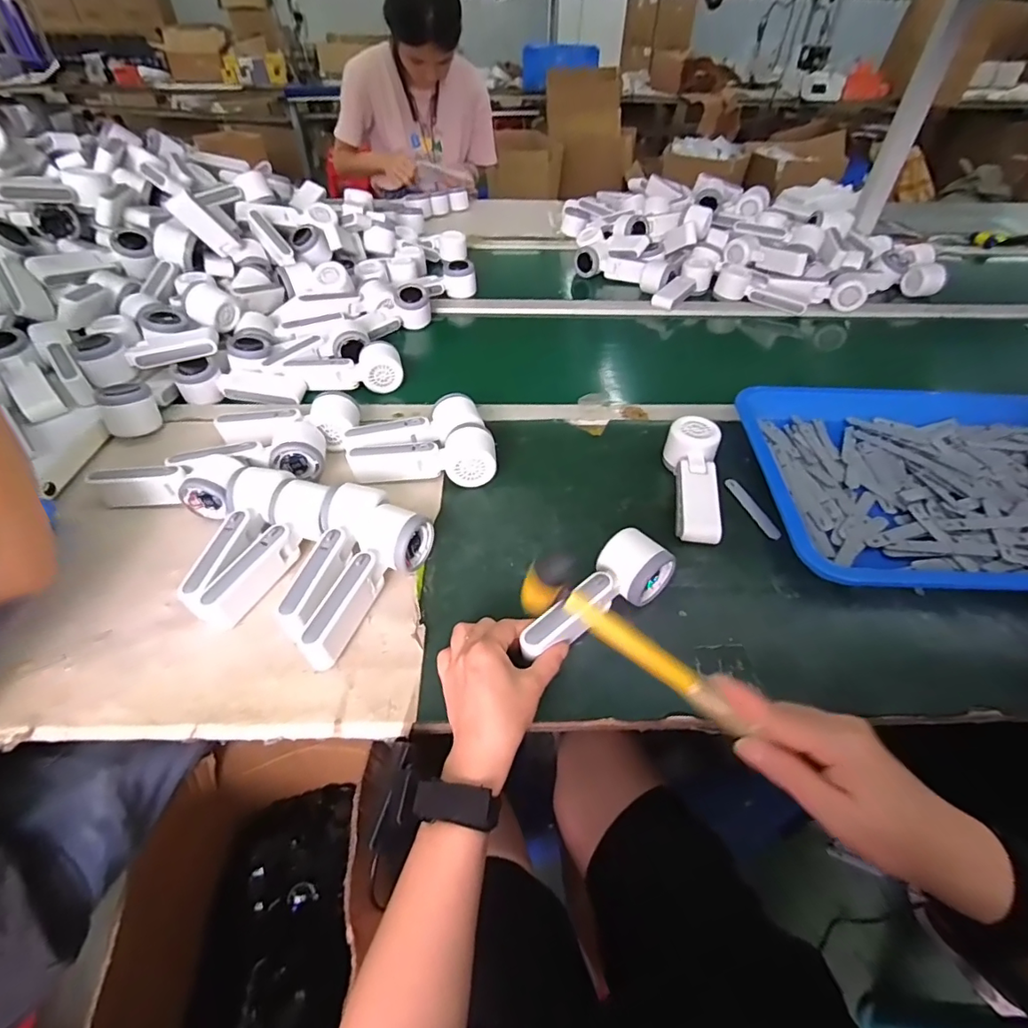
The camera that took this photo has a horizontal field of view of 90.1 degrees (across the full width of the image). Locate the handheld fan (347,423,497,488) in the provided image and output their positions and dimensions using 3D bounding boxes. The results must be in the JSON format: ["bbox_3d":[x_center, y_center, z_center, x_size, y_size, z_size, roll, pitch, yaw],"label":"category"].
[{"bbox_3d":[-0.105,-0.070,0.608,0.169,0.053,0.066,1,45,0],"label":"handheld fan"}]

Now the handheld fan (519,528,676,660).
[{"bbox_3d":[0.071,0.073,0.465,0.166,0.046,0.055,-29,52,-27],"label":"handheld fan"}]

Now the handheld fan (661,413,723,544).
[{"bbox_3d":[0.205,-0.039,0.586,0.056,0.044,0.165,5,57,5],"label":"handheld fan"}]

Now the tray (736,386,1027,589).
[{"bbox_3d":[0.510,-0.045,0.598,0.462,0.038,0.350,1,45,1],"label":"tray"}]

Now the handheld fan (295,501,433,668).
[{"bbox_3d":[-0.141,0.061,0.473,0.053,0.050,0.163,19,47,18],"label":"handheld fan"}]

